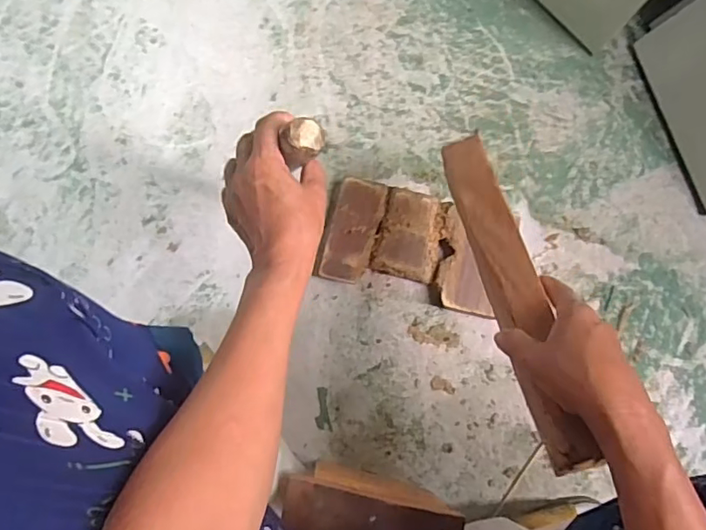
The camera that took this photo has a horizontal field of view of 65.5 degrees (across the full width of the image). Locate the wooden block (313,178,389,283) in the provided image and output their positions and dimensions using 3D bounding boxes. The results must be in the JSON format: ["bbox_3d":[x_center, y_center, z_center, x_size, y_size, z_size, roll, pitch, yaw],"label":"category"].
[{"bbox_3d":[-0.002,-0.041,0.664,0.060,0.024,0.125,19,81,-3],"label":"wooden block"}]

